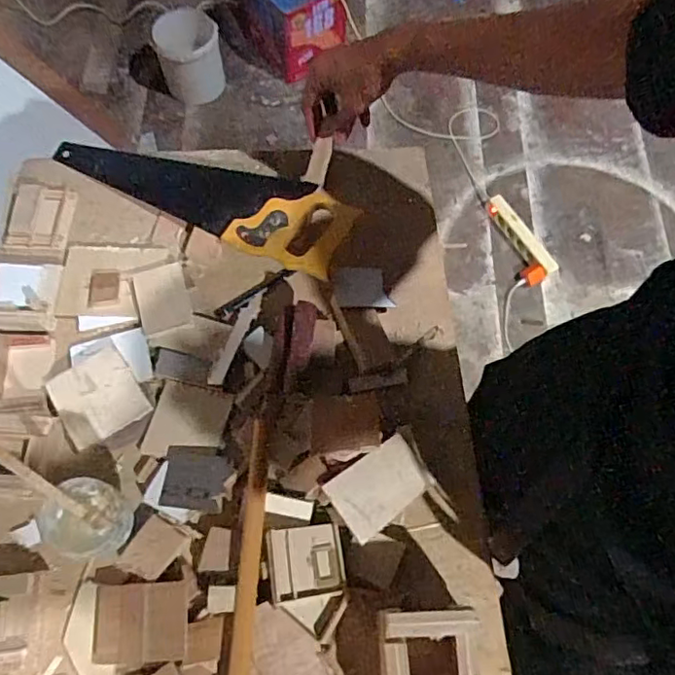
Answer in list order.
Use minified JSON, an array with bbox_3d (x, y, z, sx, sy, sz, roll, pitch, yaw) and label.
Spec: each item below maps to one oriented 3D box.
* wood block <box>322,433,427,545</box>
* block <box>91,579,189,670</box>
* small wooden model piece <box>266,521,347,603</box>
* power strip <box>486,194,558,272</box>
[{"bbox_3d":[0.041,0.148,0.576,0.091,0.018,0.065,-31,70,-15],"label":"wood block"},{"bbox_3d":[-0.182,0.263,0.534,0.084,0.016,0.067,-2,65,-3],"label":"block"},{"bbox_3d":[-0.029,0.212,0.548,0.069,0.022,0.063,-6,65,-5],"label":"small wooden model piece"},{"bbox_3d":[0.536,-0.307,1.713,0.088,0.028,0.307,-25,71,-11],"label":"power strip"}]

